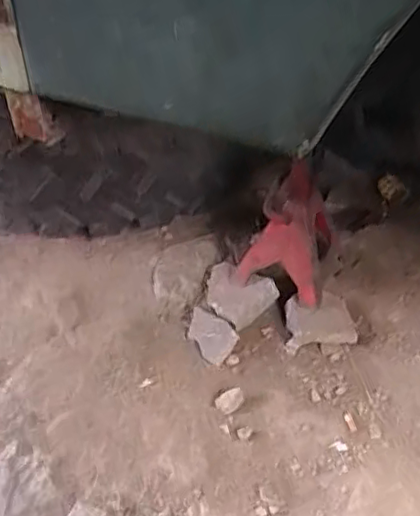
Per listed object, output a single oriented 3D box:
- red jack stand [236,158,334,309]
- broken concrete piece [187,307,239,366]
[{"bbox_3d":[0.132,-0.057,1.081,0.146,0.235,0.145,11,43,20],"label":"red jack stand"},{"bbox_3d":[-0.002,0.127,1.079,0.065,0.018,0.121,-47,41,-1],"label":"broken concrete piece"}]

